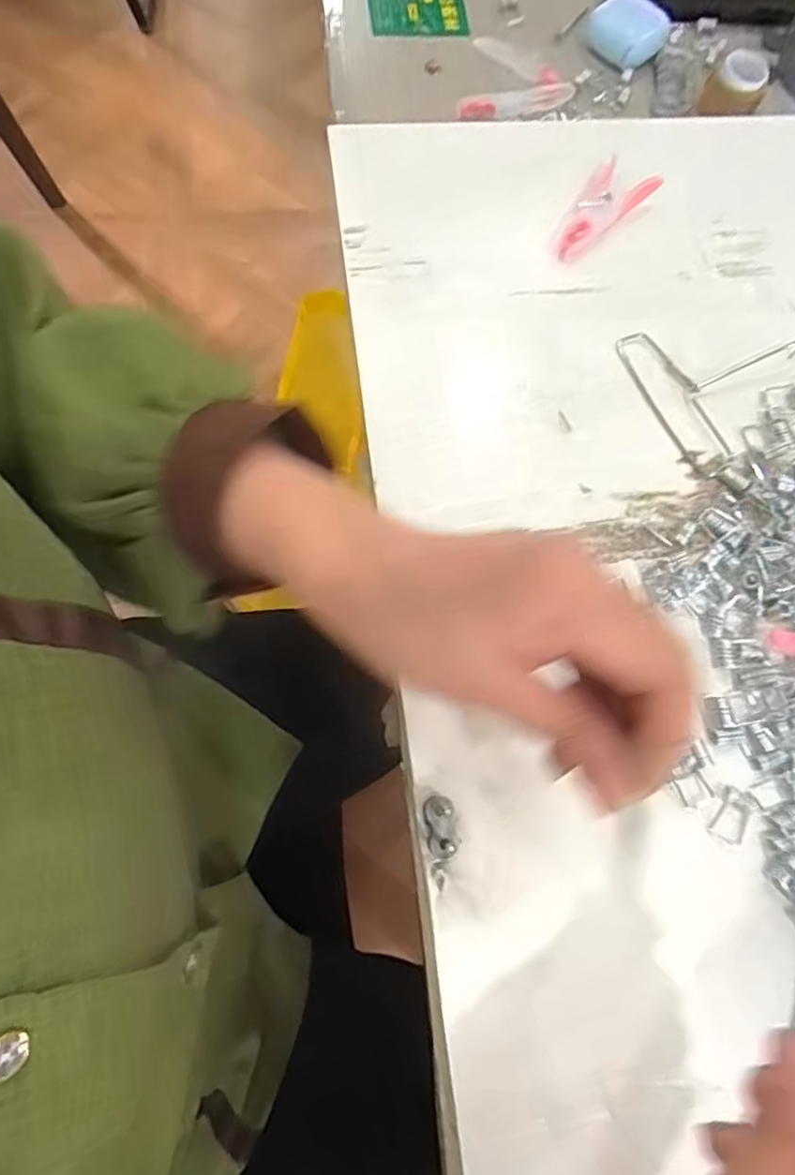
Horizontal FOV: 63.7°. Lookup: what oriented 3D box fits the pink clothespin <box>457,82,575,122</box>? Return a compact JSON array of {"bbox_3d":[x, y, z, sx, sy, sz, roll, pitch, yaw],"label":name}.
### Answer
[{"bbox_3d":[0.078,-0.320,0.420,0.080,0.007,0.016,-13,70,-8],"label":"pink clothespin"}]

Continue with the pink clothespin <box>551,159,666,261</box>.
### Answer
[{"bbox_3d":[0.116,-0.214,0.365,0.034,0.015,0.073,36,74,8],"label":"pink clothespin"}]

